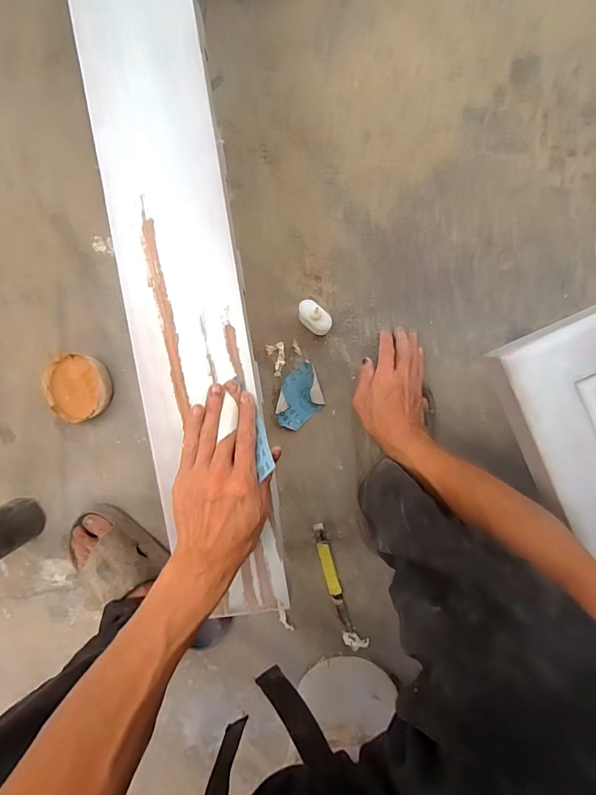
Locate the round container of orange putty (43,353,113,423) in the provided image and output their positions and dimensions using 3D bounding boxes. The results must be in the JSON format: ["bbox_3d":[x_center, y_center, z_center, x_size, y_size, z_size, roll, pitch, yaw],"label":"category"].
[{"bbox_3d":[-0.329,-0.019,0.599,0.094,0.036,0.102,0,97,0],"label":"round container of orange putty"}]

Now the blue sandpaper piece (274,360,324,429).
[{"bbox_3d":[0.001,0.001,0.590,0.090,0.024,0.070,-41,95,5],"label":"blue sandpaper piece"}]

